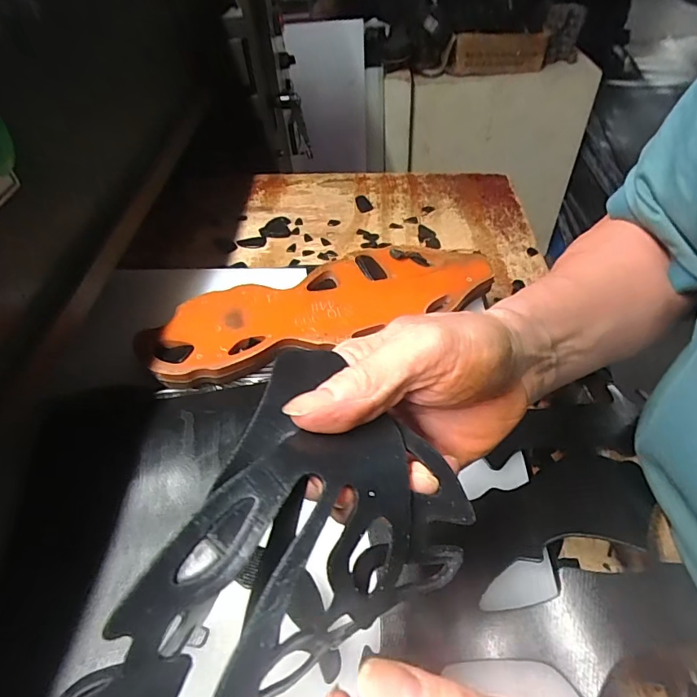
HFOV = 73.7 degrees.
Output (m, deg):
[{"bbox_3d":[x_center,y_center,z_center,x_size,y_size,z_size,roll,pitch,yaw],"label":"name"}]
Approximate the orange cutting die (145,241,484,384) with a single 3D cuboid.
[{"bbox_3d":[-0.025,-0.039,0.432,0.315,0.017,0.090,-16,54,-9],"label":"orange cutting die"}]

